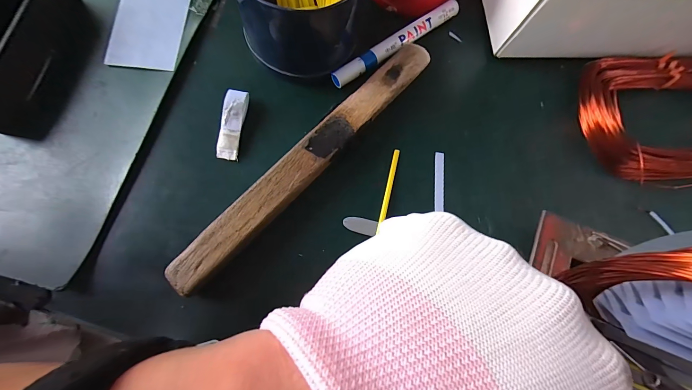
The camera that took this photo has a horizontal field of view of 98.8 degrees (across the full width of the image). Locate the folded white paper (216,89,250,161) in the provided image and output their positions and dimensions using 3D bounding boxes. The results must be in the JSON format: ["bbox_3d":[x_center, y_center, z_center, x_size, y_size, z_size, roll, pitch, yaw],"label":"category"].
[{"bbox_3d":[-0.096,-0.060,0.251,0.018,0.008,0.059,10,78,-2],"label":"folded white paper"}]

